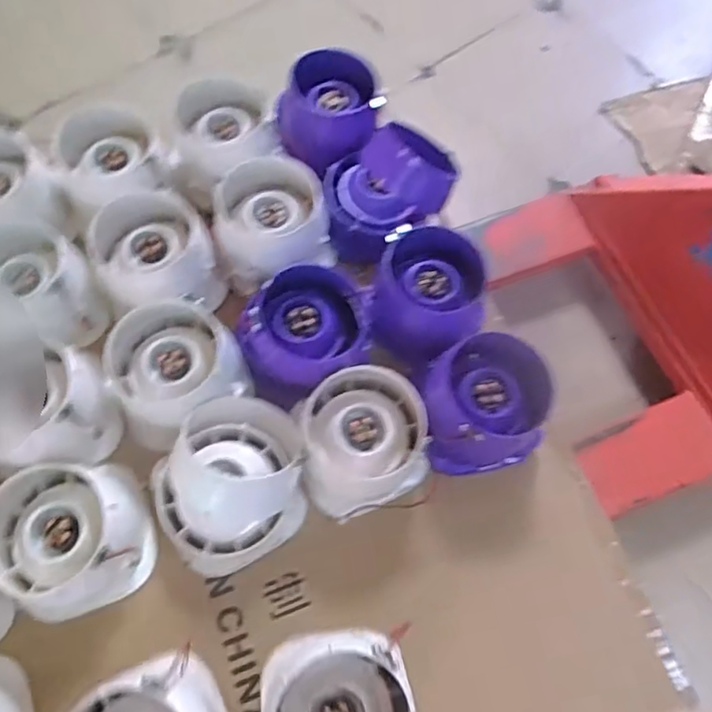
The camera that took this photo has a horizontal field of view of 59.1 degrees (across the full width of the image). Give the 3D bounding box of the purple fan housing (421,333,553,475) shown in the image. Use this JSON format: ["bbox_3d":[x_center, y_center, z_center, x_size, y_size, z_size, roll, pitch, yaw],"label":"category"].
[{"bbox_3d":[0.136,0.050,0.669,0.127,0.115,0.118,-11,67,-8],"label":"purple fan housing"}]

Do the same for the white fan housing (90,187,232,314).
[{"bbox_3d":[-0.226,-0.110,0.724,0.140,0.089,0.132,1,66,-3],"label":"white fan housing"}]

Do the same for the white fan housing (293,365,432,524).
[{"bbox_3d":[0.007,0.088,0.649,0.132,0.089,0.131,-22,69,-12],"label":"white fan housing"}]

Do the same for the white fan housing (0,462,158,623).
[{"bbox_3d":[-0.280,0.173,0.605,0.134,0.103,0.142,1,70,-1],"label":"white fan housing"}]

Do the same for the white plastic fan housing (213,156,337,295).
[{"bbox_3d":[-0.100,-0.152,0.742,0.134,0.089,0.114,-18,68,-11],"label":"white plastic fan housing"}]

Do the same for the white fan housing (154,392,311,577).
[{"bbox_3d":[-0.123,0.124,0.627,0.138,0.101,0.165,36,69,12],"label":"white fan housing"}]

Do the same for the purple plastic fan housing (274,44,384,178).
[{"bbox_3d":[-0.035,-0.315,0.792,0.130,0.086,0.122,1,66,-3],"label":"purple plastic fan housing"}]

